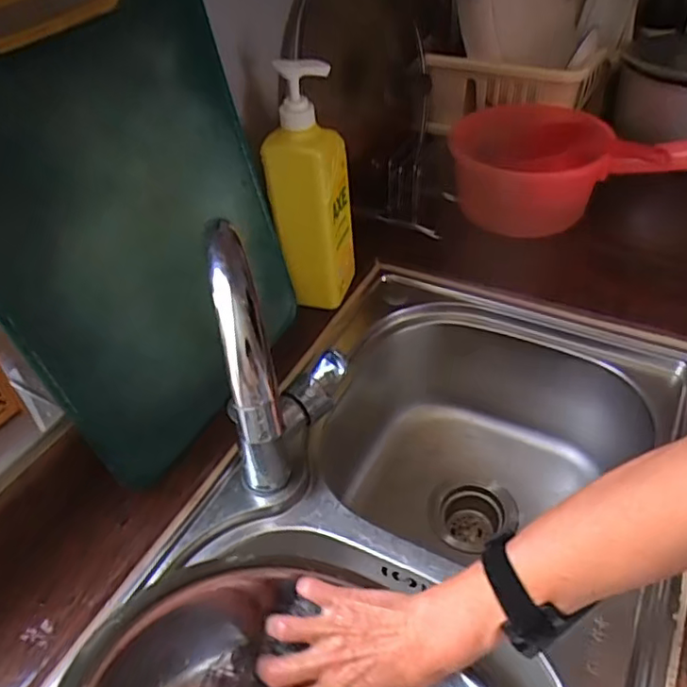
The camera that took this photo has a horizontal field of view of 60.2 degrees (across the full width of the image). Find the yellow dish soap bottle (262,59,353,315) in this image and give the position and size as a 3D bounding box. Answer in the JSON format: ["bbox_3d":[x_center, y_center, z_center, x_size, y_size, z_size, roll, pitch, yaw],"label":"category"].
[{"bbox_3d":[-0.037,-0.172,0.669,0.071,0.271,0.082,5,44,12],"label":"yellow dish soap bottle"}]

